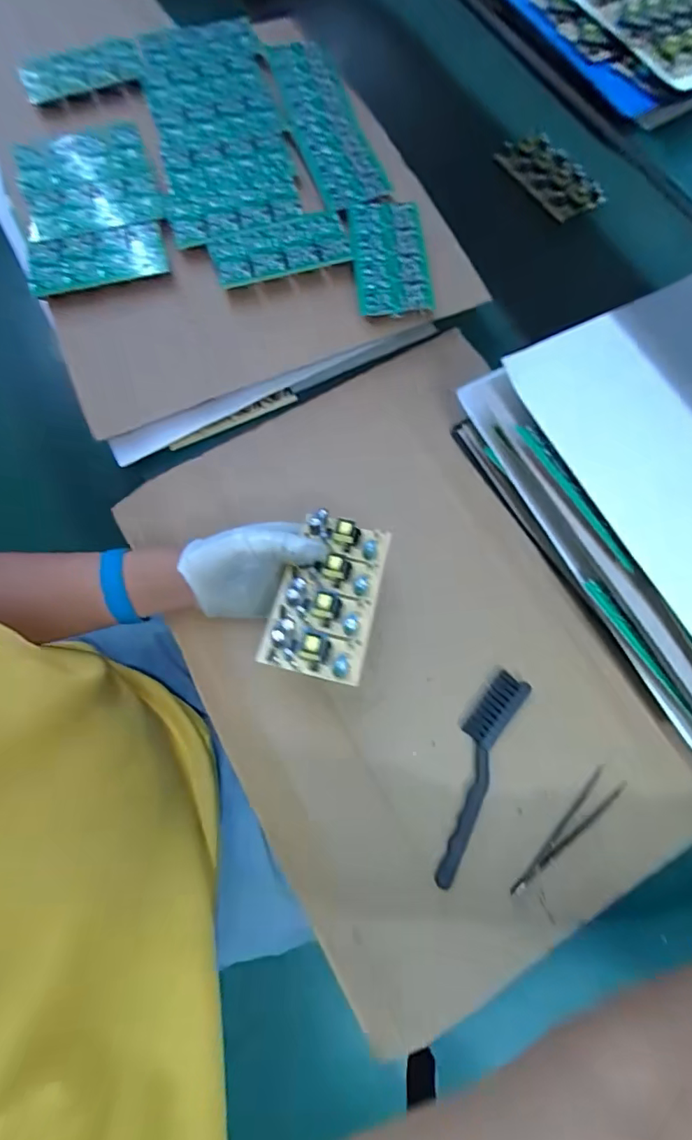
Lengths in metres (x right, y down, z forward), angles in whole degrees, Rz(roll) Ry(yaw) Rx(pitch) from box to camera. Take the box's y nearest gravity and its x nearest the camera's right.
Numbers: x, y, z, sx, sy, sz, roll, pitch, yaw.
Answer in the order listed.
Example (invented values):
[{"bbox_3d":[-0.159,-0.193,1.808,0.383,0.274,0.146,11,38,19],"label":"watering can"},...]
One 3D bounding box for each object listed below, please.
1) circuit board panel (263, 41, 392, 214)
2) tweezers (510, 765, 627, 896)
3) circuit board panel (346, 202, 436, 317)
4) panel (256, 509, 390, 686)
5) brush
[{"bbox_3d":[-0.025,-0.501,0.555,0.078,0.013,0.283,-16,73,-6],"label":"circuit board panel"},{"bbox_3d":[0.172,0.206,0.391,0.120,0.004,0.022,-41,77,-13],"label":"tweezers"},{"bbox_3d":[0.044,-0.315,0.501,0.074,0.009,0.140,-6,73,-1],"label":"circuit board panel"},{"bbox_3d":[-0.012,0.015,0.383,0.073,0.019,0.135,17,60,-3],"label":"panel"},{"bbox_3d":[0.101,0.162,0.402,0.036,0.016,0.167,27,74,8],"label":"brush"}]

